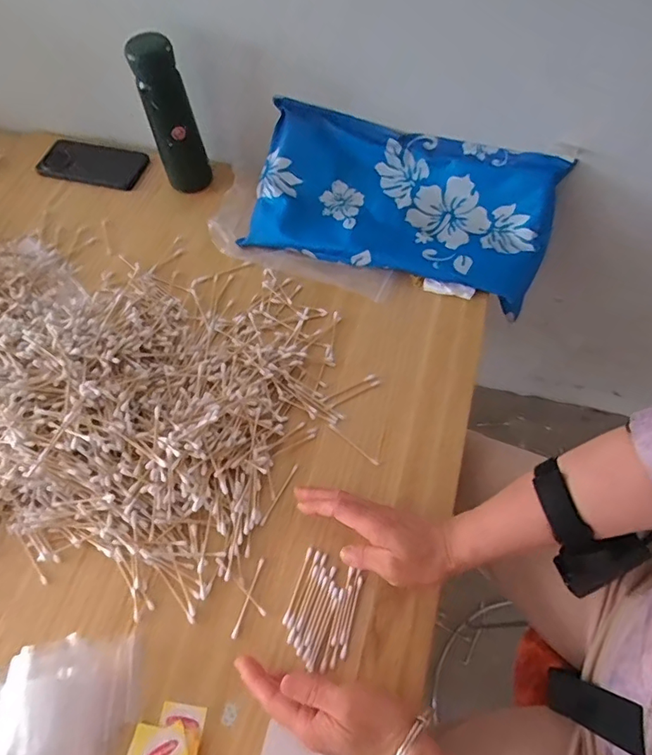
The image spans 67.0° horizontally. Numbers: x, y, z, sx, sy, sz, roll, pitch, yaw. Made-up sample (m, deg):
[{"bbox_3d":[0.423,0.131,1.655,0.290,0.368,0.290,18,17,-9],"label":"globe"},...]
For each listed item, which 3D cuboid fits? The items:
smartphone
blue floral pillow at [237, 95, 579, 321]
[{"bbox_3d":[-0.336,-0.308,0.707,0.144,0.016,0.063,10,64,7],"label":"smartphone"},{"bbox_3d":[0.088,-0.213,0.617,0.366,0.041,0.178,18,92,10],"label":"blue floral pillow"}]

